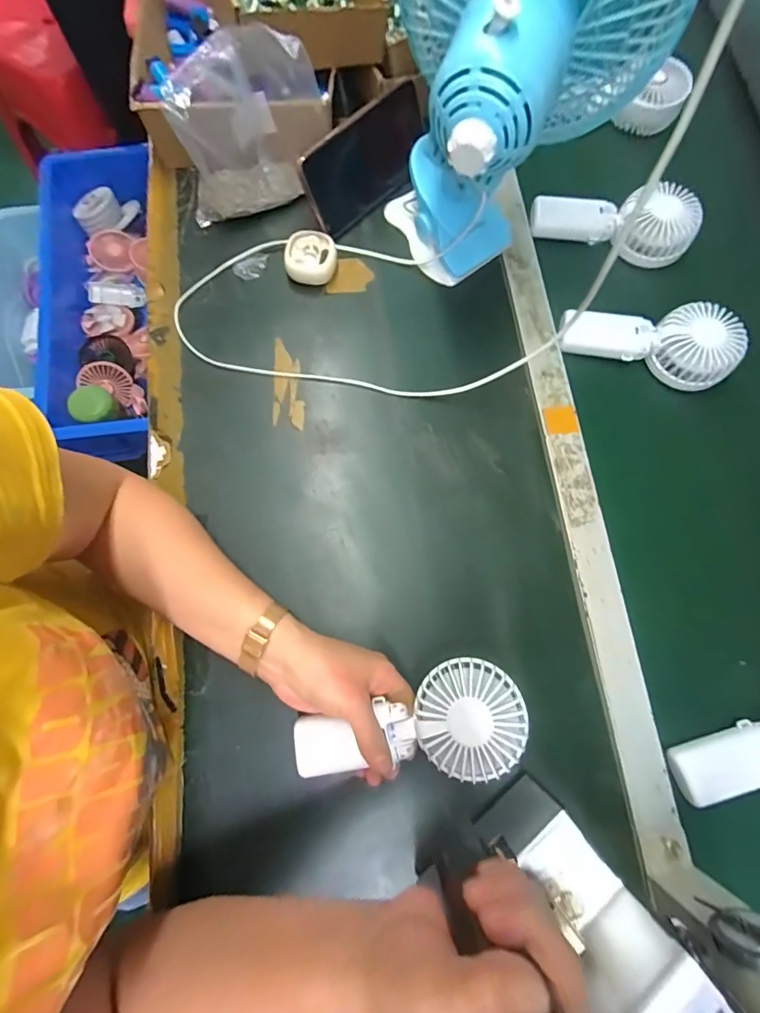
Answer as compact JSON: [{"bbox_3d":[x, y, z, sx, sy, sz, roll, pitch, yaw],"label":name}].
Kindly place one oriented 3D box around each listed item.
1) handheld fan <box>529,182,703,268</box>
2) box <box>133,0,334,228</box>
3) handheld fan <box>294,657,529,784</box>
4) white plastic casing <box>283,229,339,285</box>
[{"bbox_3d":[0.269,-0.327,0.505,0.180,0.044,0.075,3,76,-1],"label":"handheld fan"},{"bbox_3d":[-0.149,-0.413,0.462,0.200,0.140,0.127,-15,77,-5],"label":"box"},{"bbox_3d":[0.024,0.180,0.350,0.179,0.030,0.081,-16,77,8],"label":"handheld fan"},{"bbox_3d":[-0.077,-0.275,0.489,0.055,0.026,0.054,0,76,-1],"label":"white plastic casing"}]

